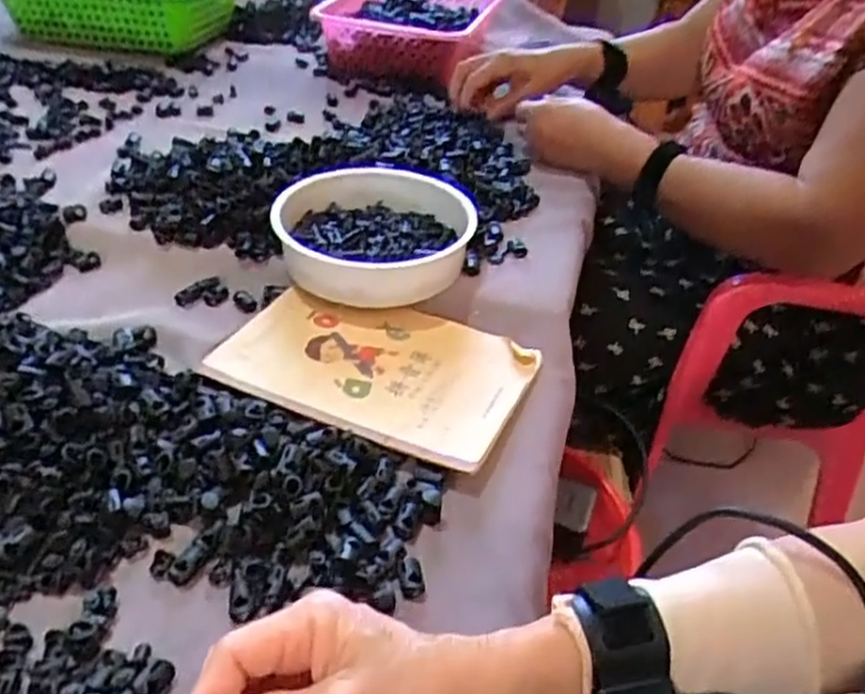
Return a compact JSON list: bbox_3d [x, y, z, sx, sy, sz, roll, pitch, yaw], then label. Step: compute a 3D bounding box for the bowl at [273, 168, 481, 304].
[{"bbox_3d":[-0.049,-0.093,0.627,0.157,0.052,0.171,3,40,-2],"label":"bowl"}]

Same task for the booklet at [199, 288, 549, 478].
[{"bbox_3d":[-0.038,0.010,0.537,0.204,0.013,0.146,17,41,15],"label":"booklet"}]

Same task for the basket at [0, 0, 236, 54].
[{"bbox_3d":[-0.421,-0.479,1.035,0.256,0.093,0.224,11,40,7],"label":"basket"}]

